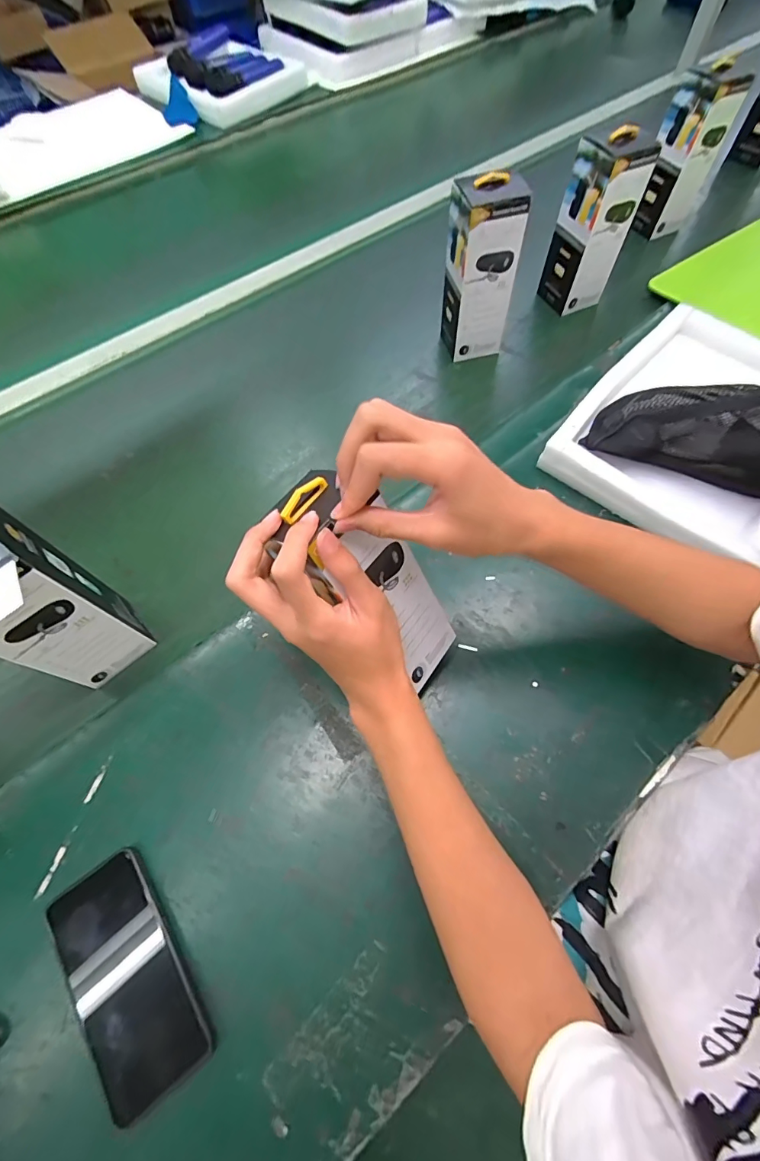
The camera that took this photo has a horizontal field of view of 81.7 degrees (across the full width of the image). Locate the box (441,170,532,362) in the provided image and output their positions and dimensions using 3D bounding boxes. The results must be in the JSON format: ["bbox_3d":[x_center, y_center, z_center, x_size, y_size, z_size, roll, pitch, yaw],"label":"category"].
[{"bbox_3d":[0.134,-0.412,0.597,0.084,0.201,0.072,-11,64,-5],"label":"box"}]

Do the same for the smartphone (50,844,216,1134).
[{"bbox_3d":[-0.198,0.308,0.345,0.073,0.013,0.161,-35,68,-16],"label":"smartphone"}]

